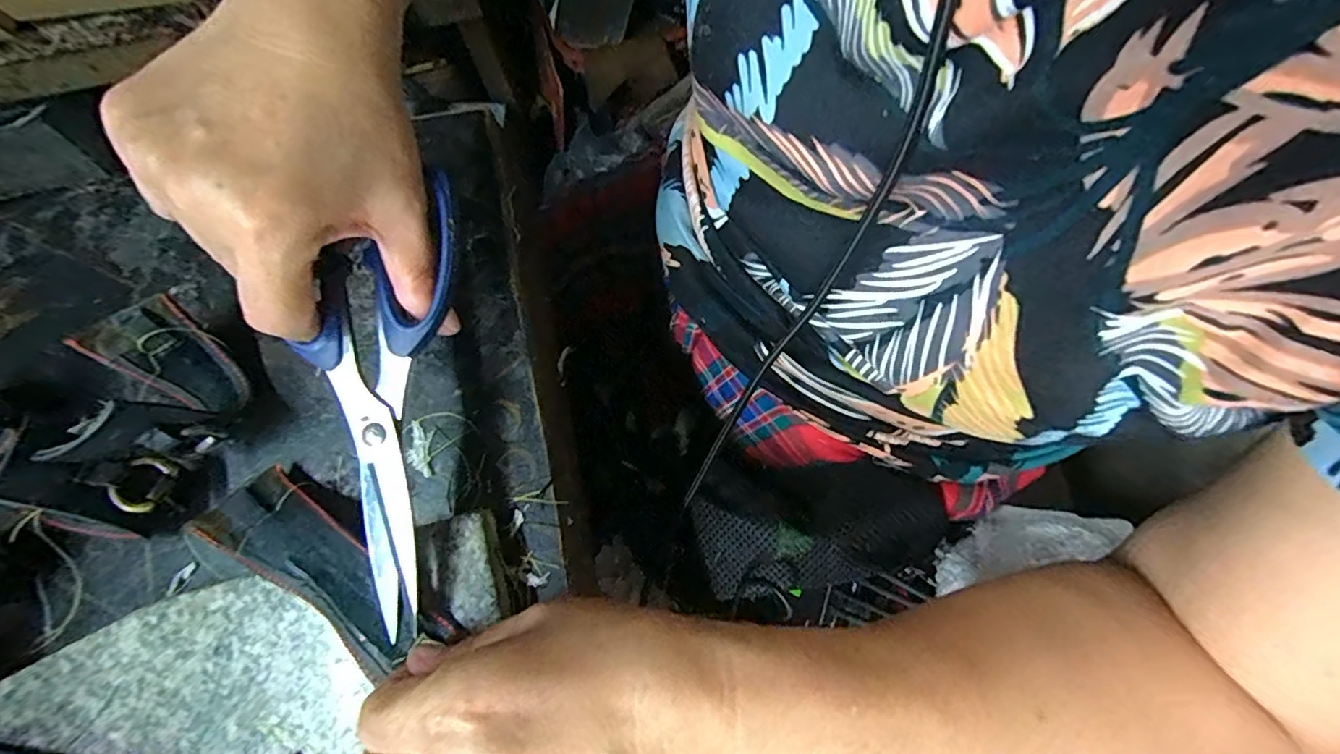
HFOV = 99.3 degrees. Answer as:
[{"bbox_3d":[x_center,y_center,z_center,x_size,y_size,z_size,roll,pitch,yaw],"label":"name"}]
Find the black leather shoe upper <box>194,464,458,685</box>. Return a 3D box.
[{"bbox_3d":[-0.150,0.084,0.244,0.118,0.015,0.036,31,80,13],"label":"black leather shoe upper"}]

